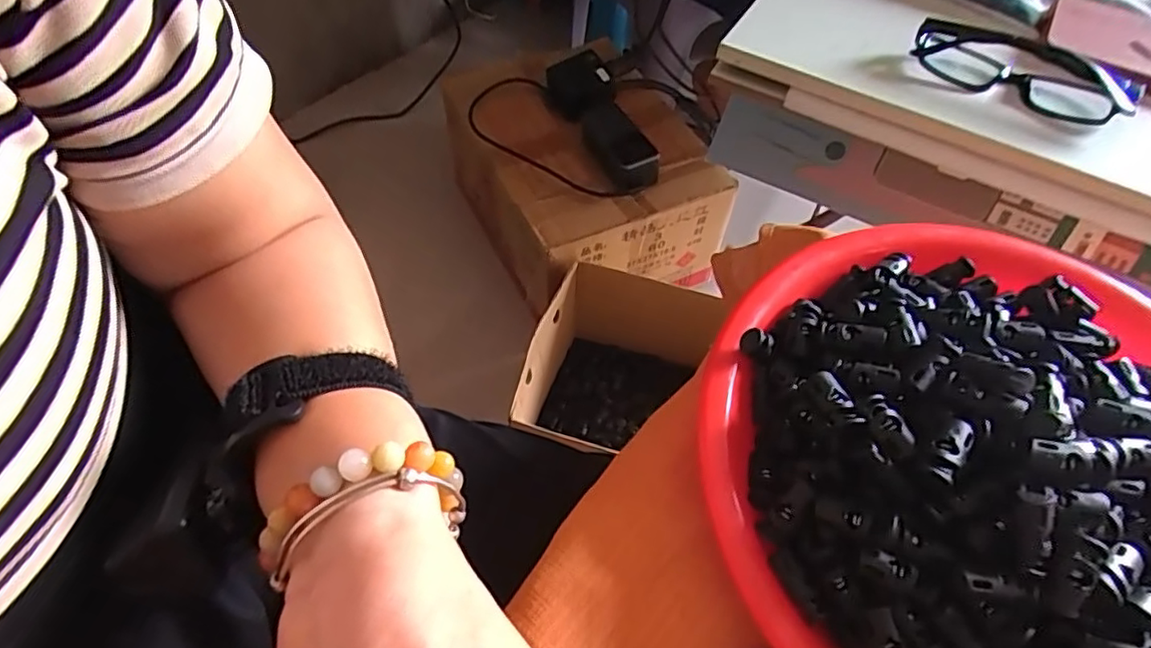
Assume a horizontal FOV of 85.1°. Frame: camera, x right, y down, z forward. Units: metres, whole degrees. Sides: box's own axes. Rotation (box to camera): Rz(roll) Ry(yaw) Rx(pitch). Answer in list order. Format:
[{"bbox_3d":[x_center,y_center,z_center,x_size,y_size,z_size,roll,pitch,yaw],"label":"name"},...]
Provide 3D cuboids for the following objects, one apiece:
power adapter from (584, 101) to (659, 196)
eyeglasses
[{"bbox_3d":[0.056,-0.238,0.830,0.064,0.040,0.148,-19,60,-13],"label":"power adapter"},{"bbox_3d":[0.299,-0.171,0.419,0.138,0.028,0.045,31,62,17],"label":"eyeglasses"}]

